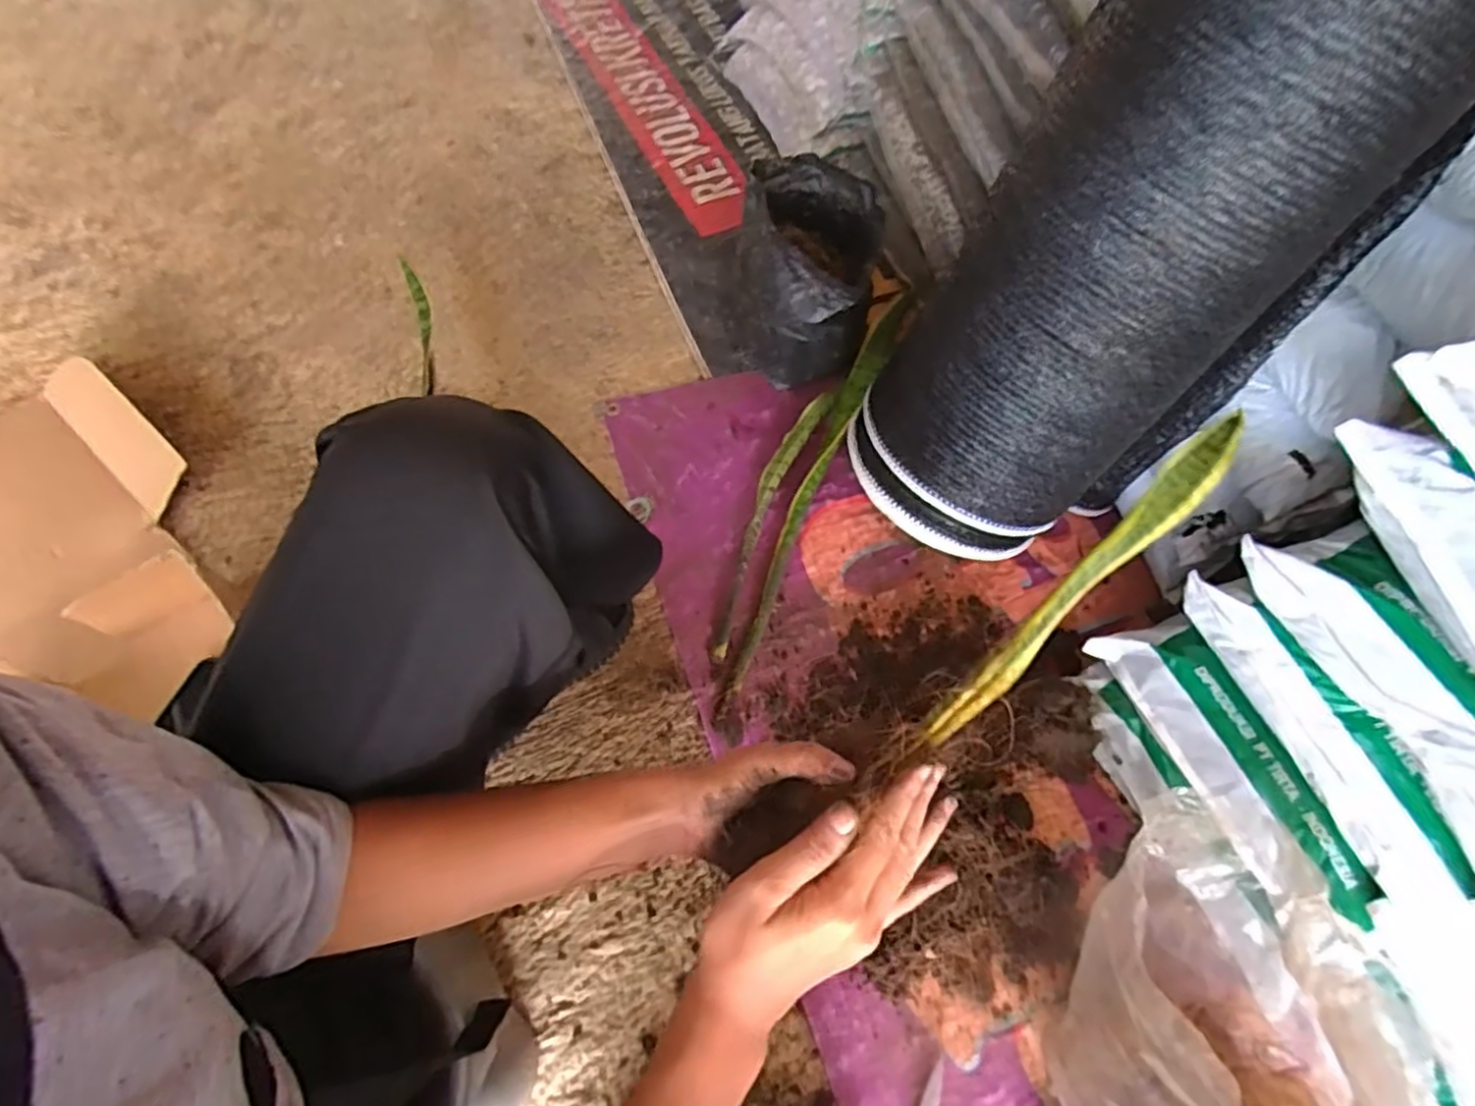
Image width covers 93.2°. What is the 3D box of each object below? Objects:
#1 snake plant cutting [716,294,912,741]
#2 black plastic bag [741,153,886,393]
[{"bbox_3d":[0.079,-0.099,0.874,0.075,0.032,0.627,24,62,6],"label":"snake plant cutting"},{"bbox_3d":[0.086,-0.353,0.897,0.168,0.179,0.194,4,65,-5],"label":"black plastic bag"}]

